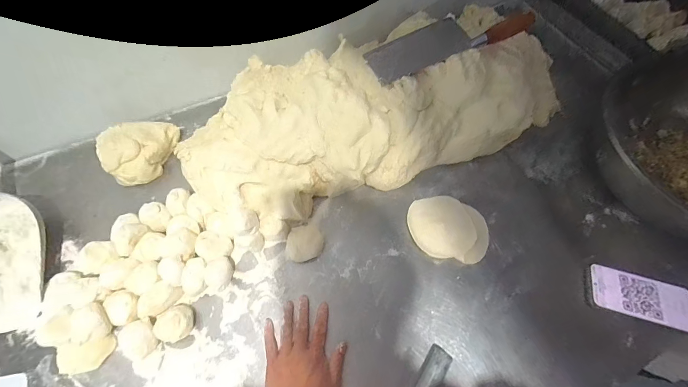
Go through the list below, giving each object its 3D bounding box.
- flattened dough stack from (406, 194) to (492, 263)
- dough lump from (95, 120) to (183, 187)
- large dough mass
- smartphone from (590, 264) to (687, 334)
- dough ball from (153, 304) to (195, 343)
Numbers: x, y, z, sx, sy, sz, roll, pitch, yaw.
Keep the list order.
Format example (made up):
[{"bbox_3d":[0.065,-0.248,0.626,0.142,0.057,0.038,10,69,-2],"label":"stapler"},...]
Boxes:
[{"bbox_3d":[0.184,0.061,0.525,0.140,0.017,0.110,14,63,4],"label":"flattened dough stack"},{"bbox_3d":[-0.379,-0.083,0.544,0.094,0.066,0.129,16,64,5],"label":"dough lump"},{"bbox_3d":[0.068,-0.161,0.556,0.692,0.154,0.273,-18,66,-10],"label":"large dough mass"},{"bbox_3d":[0.480,0.166,0.474,0.151,0.009,0.075,15,64,7],"label":"smartphone"},{"bbox_3d":[-0.249,0.190,0.435,0.047,0.036,0.051,1,63,-2],"label":"dough ball"}]

